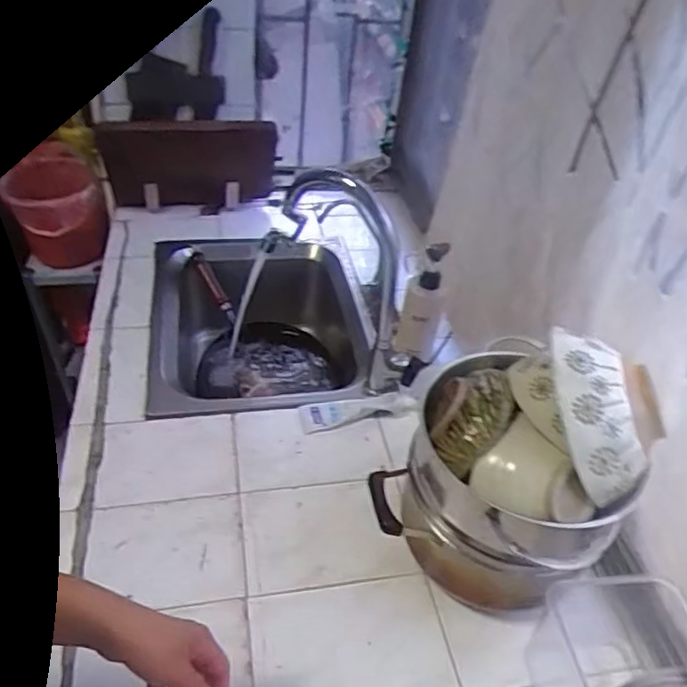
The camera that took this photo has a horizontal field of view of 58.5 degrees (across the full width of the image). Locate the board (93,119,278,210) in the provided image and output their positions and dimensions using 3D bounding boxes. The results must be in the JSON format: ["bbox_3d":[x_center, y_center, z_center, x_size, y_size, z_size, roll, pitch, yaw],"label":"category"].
[{"bbox_3d":[-0.309,-0.360,1.233,0.351,0.218,0.023,2,58,4],"label":"board"}]

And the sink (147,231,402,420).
[{"bbox_3d":[-0.153,0.003,1.143,0.381,0.188,0.483,-3,41,-12],"label":"sink"}]

